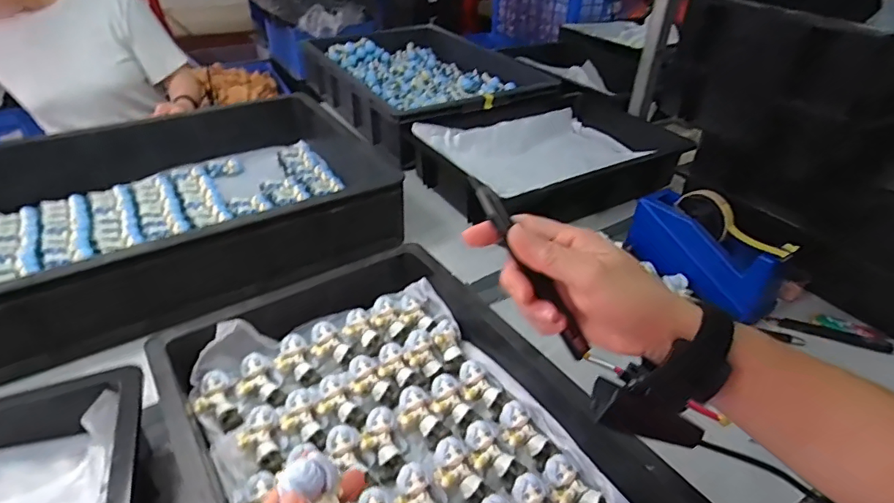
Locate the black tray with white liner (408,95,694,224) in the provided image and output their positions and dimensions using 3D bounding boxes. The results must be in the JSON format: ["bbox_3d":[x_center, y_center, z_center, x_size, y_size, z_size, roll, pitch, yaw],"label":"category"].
[{"bbox_3d":[0.172,-0.174,0.911,0.377,0.129,0.356,-19,41,-27],"label":"black tray with white liner"}]

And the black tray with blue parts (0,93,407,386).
[{"bbox_3d":[-0.414,-0.066,0.747,0.583,0.133,0.412,-20,42,-28],"label":"black tray with blue parts"}]

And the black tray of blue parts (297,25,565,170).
[{"bbox_3d":[-0.058,-0.399,1.198,0.390,0.122,0.573,-19,41,-27],"label":"black tray of blue parts"}]

